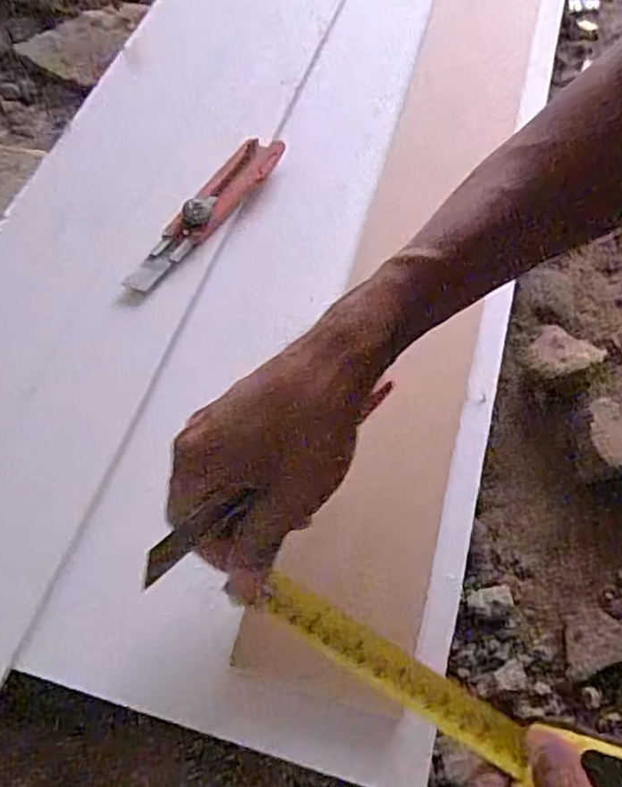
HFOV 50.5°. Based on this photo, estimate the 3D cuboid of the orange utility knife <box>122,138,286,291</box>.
[{"bbox_3d":[-0.078,-0.143,0.512,0.027,0.021,0.179,27,65,16],"label":"orange utility knife"}]

